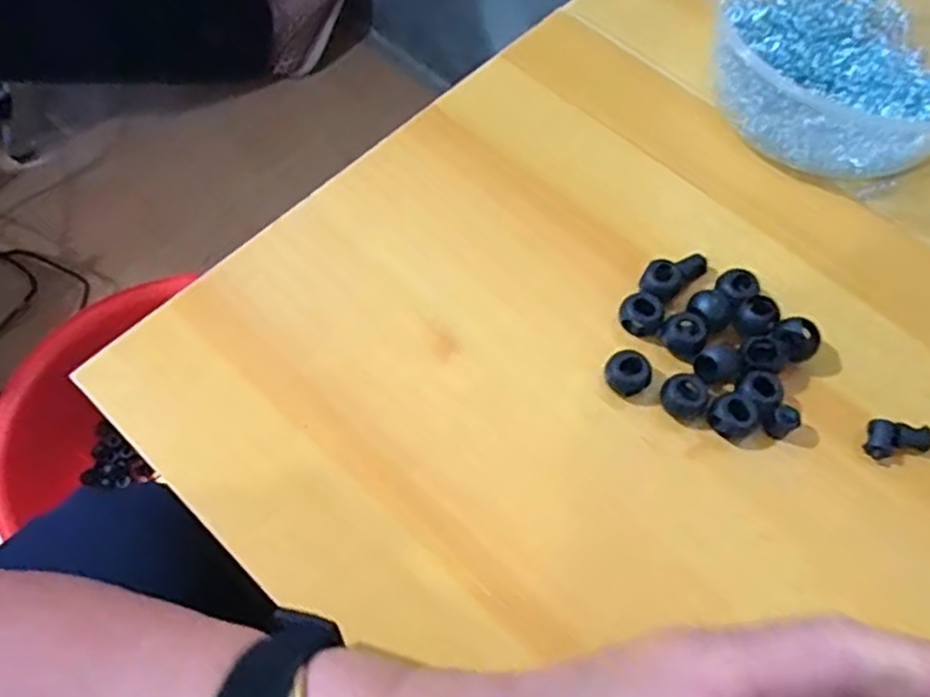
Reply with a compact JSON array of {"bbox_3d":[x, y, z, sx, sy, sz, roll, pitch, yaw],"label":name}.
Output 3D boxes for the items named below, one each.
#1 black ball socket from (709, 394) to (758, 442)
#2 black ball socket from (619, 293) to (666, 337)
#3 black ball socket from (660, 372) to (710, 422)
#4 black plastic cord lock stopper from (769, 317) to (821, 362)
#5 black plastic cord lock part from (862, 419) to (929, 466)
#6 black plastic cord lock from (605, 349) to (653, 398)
[{"bbox_3d":[0.100,0.025,0.273,0.013,0.013,0.016,-36,70,-18],"label":"black ball socket"},{"bbox_3d":[0.070,-0.013,0.292,0.017,0.014,0.014,29,66,11],"label":"black ball socket"},{"bbox_3d":[0.083,0.019,0.278,0.017,0.011,0.015,33,67,13],"label":"black ball socket"},{"bbox_3d":[0.128,-0.002,0.286,0.018,0.013,0.016,-27,68,-15],"label":"black plastic cord lock stopper"},{"bbox_3d":[0.161,0.035,0.273,0.024,0.007,0.015,13,64,4],"label":"black plastic cord lock part"},{"bbox_3d":[0.062,0.011,0.280,0.016,0.014,0.014,33,67,13],"label":"black plastic cord lock"}]

